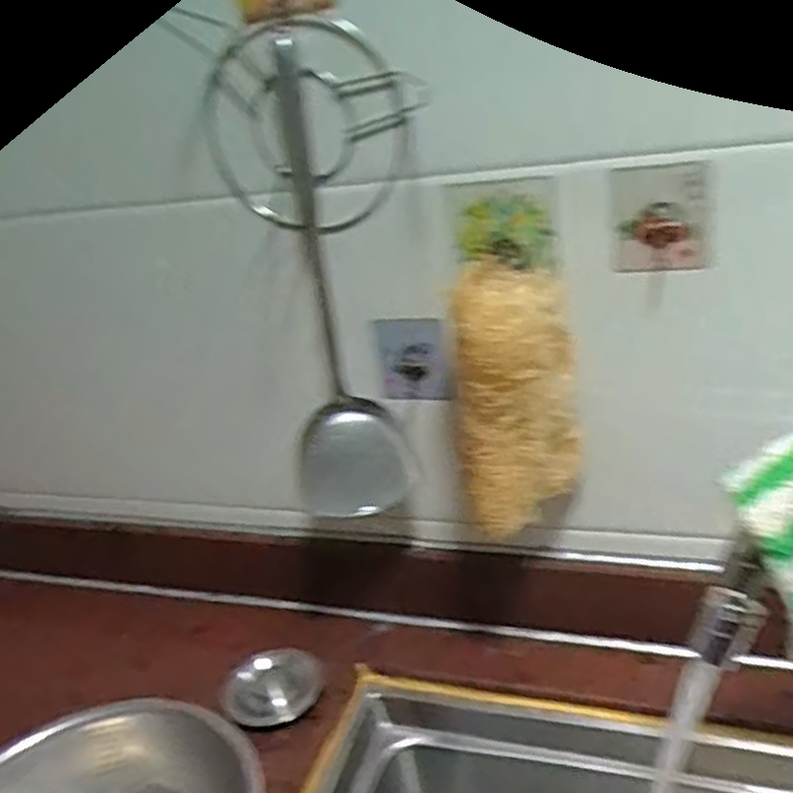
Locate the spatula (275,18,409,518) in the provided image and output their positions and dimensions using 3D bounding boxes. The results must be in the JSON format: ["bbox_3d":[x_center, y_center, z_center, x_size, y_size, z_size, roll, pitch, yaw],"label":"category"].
[{"bbox_3d":[-0.056,-0.067,0.600,0.089,0.376,0.026,-17,25,-20],"label":"spatula"}]

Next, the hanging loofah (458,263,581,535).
[{"bbox_3d":[0.088,0.003,0.539,0.076,0.174,0.090,-2,24,14],"label":"hanging loofah"}]

